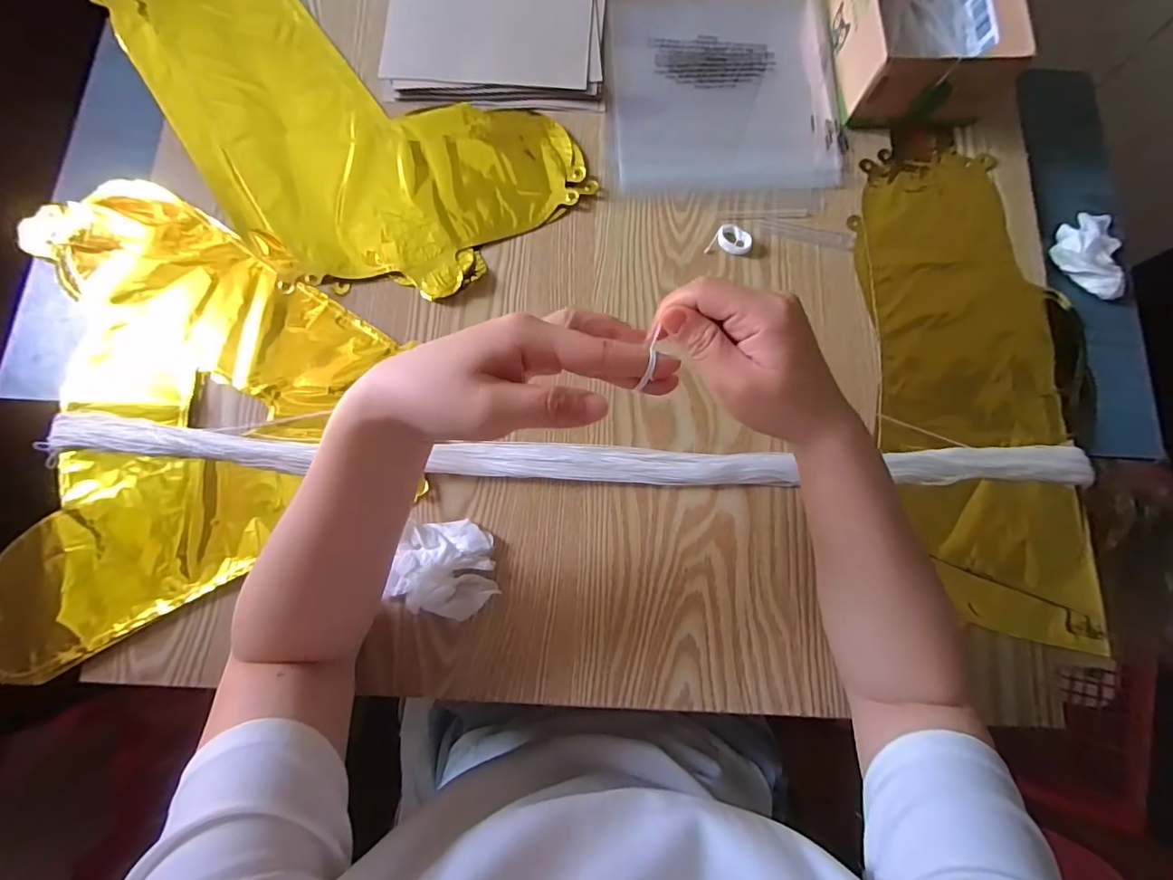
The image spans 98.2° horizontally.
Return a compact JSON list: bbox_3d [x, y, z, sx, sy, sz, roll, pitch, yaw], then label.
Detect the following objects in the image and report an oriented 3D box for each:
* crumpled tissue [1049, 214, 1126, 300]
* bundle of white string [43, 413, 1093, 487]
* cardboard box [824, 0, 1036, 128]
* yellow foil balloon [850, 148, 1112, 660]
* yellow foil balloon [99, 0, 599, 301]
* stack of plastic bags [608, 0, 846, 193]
[{"bbox_3d":[0.454,-0.171,0.455,0.059,0.021,0.086,7,78,1],"label":"crumpled tissue"},{"bbox_3d":[-0.010,0.014,0.396,0.800,0.022,0.036,2,78,0],"label":"bundle of white string"},{"bbox_3d":[0.304,-0.399,0.469,0.135,0.069,0.212,-2,78,-1],"label":"cardboard box"},{"bbox_3d":[0.337,-0.055,0.417,0.189,0.013,0.413,0,78,-1],"label":"yellow foil balloon"},{"bbox_3d":[-0.234,-0.278,0.455,0.430,0.018,0.228,32,79,6],"label":"yellow foil balloon"},{"bbox_3d":[0.131,-0.349,0.488,0.213,0.009,0.247,-3,78,-1],"label":"stack of plastic bags"}]

